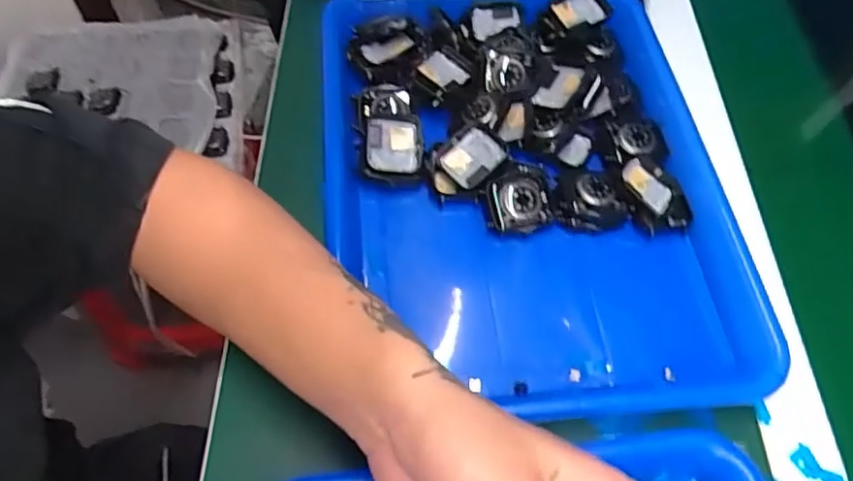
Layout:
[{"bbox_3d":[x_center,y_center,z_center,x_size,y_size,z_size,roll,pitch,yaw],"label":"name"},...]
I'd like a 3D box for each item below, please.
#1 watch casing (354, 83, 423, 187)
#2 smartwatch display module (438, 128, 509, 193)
[{"bbox_3d":[-0.026,-0.072,0.412,0.042,0.021,0.075,-8,60,-8],"label":"watch casing"},{"bbox_3d":[0.032,-0.054,0.404,0.038,0.010,0.036,-36,71,-12],"label":"smartwatch display module"}]

